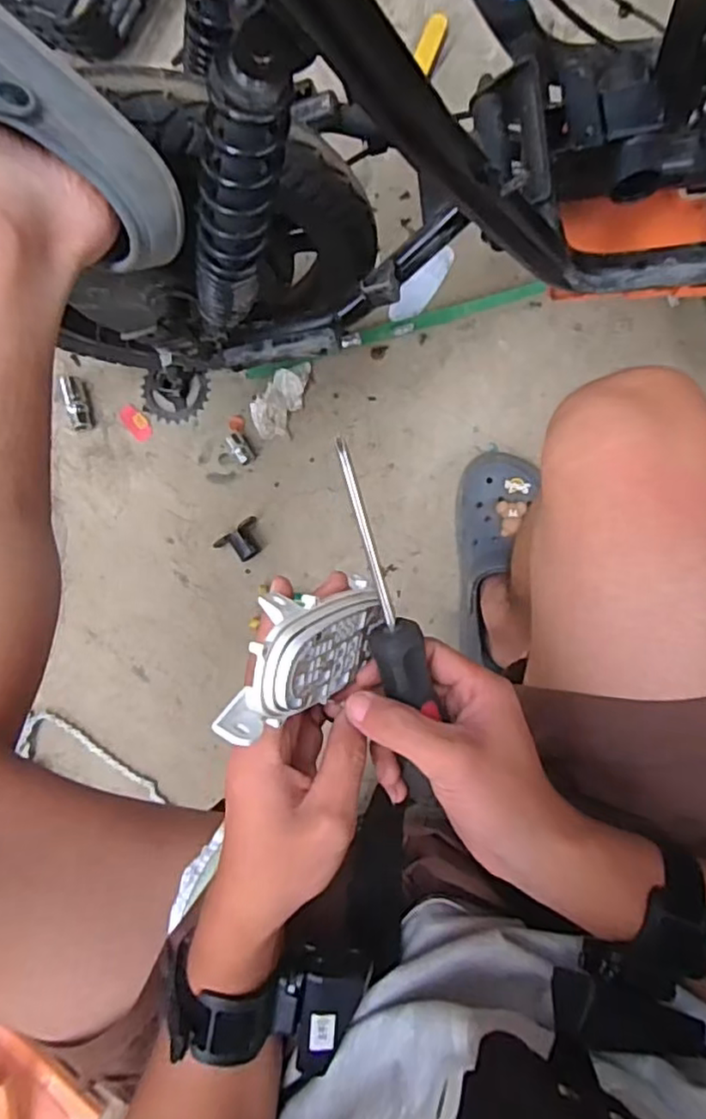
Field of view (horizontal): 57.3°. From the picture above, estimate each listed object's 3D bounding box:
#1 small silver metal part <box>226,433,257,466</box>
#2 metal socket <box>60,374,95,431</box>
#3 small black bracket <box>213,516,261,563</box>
[{"bbox_3d":[-0.138,-0.139,0.805,0.025,0.022,0.038,-27,86,3],"label":"small silver metal part"},{"bbox_3d":[-0.353,-0.201,0.824,0.024,0.021,0.075,-19,86,3],"label":"metal socket"},{"bbox_3d":[-0.135,-0.022,0.799,0.058,0.035,0.043,-42,85,2],"label":"small black bracket"}]

